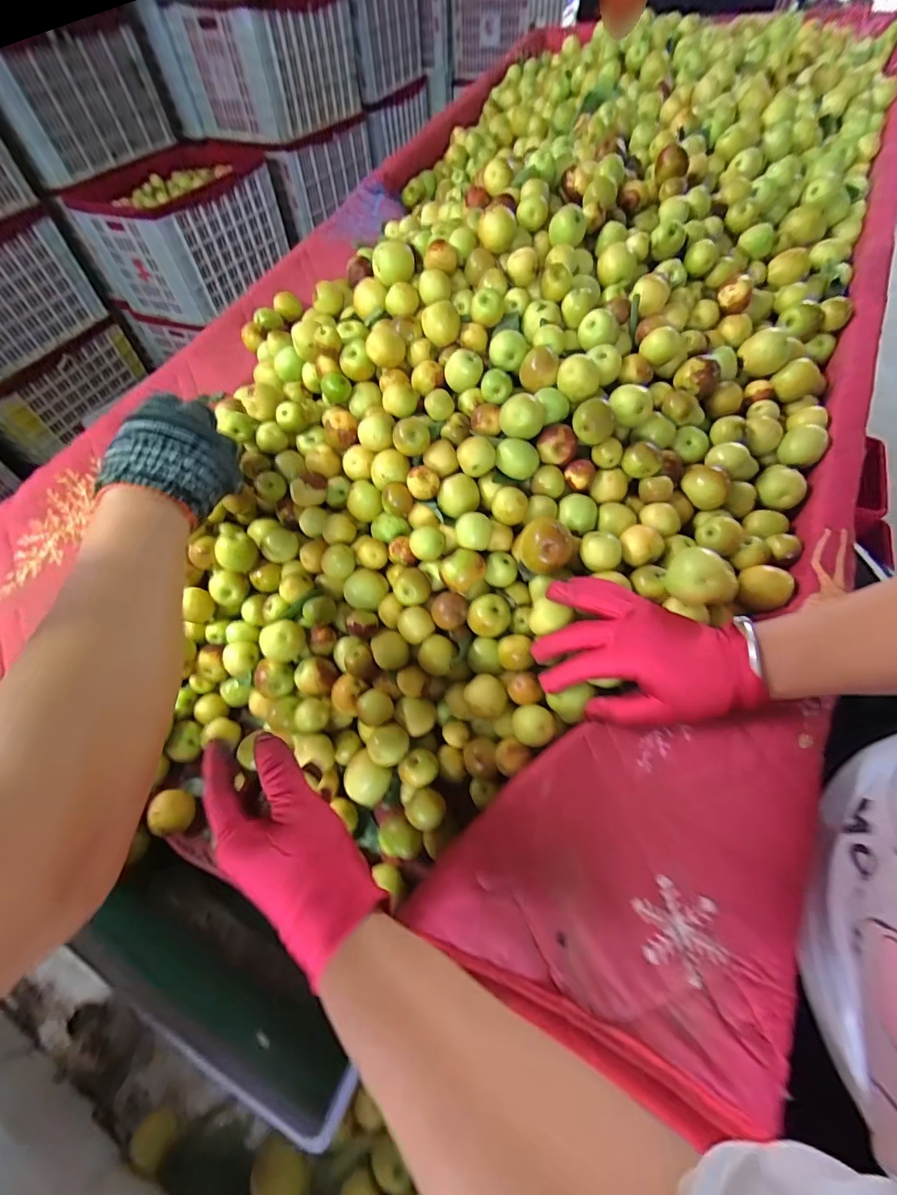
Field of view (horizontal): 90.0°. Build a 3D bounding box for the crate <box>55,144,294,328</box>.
[{"bbox_3d":[-0.784,-1.132,1.380,0.376,0.265,0.498,21,60,16],"label":"crate"}]

